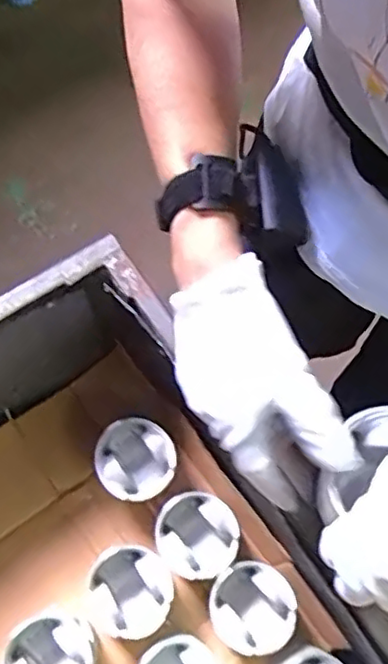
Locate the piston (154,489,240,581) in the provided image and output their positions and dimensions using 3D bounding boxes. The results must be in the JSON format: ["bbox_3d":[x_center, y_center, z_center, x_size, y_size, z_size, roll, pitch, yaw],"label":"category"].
[{"bbox_3d":[0.003,0.239,0.754,0.093,0.059,0.090,1,70,-2],"label":"piston"}]

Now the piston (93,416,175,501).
[{"bbox_3d":[-0.071,0.157,0.779,0.088,0.074,0.088,1,70,-2],"label":"piston"}]

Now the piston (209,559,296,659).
[{"bbox_3d":[0.065,0.313,0.733,0.094,0.053,0.092,1,70,-2],"label":"piston"}]

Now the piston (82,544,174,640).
[{"bbox_3d":[-0.073,0.295,0.732,0.094,0.057,0.094,1,70,-2],"label":"piston"}]

